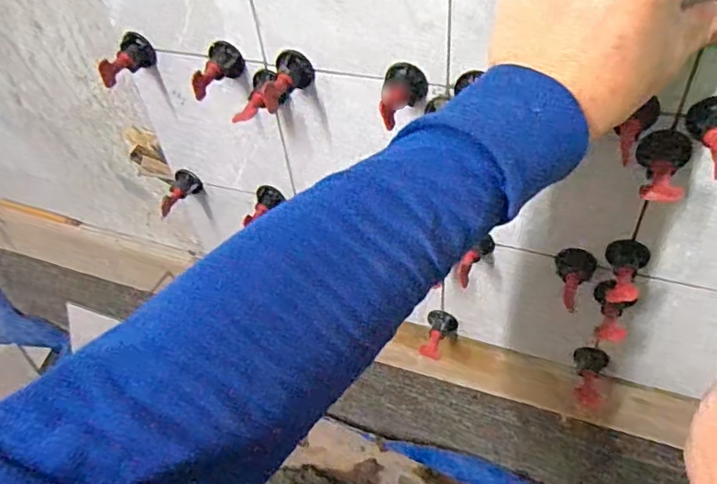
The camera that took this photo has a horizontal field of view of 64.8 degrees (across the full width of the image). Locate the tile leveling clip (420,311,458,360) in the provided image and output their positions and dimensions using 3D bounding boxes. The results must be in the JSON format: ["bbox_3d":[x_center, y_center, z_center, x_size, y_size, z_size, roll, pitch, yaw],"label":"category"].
[{"bbox_3d":[0.084,0.099,0.592,0.029,0.025,0.052,12,48,18],"label":"tile leveling clip"}]

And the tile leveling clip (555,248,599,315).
[{"bbox_3d":[0.174,0.028,0.464,0.031,0.027,0.047,20,51,24],"label":"tile leveling clip"}]

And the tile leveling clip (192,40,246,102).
[{"bbox_3d":[-0.111,-0.135,0.450,0.028,0.028,0.047,4,47,11],"label":"tile leveling clip"}]

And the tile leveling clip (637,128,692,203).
[{"bbox_3d":[0.193,-0.049,0.359,0.030,0.026,0.047,16,50,21],"label":"tile leveling clip"}]

